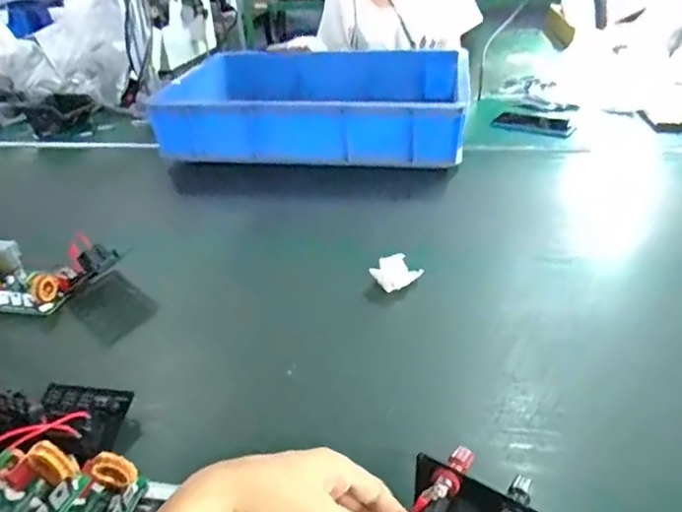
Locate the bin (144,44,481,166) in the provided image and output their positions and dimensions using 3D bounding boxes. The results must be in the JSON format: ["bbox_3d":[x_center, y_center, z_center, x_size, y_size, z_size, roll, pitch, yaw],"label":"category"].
[{"bbox_3d":[-0.041,-0.327,1.197,0.561,0.132,0.452,1,33,8],"label":"bin"}]

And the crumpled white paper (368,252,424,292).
[{"bbox_3d":[0.070,0.021,0.761,0.063,0.025,0.043,-30,43,-33],"label":"crumpled white paper"}]

